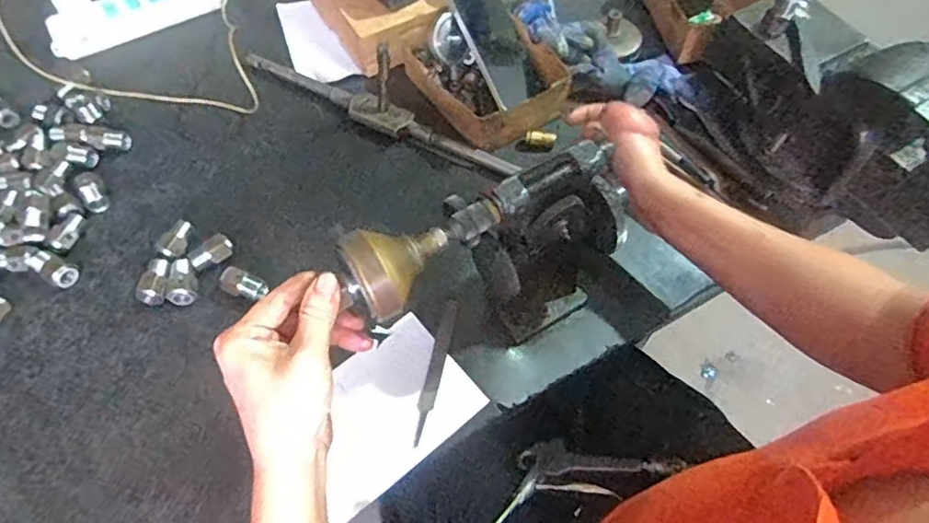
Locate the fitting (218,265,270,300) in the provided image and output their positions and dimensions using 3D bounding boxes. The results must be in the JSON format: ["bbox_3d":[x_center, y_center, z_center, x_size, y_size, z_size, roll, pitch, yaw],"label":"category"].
[{"bbox_3d":[-0.208,0.020,0.560,0.046,0.018,0.023,16,60,8],"label":"fitting"}]

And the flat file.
[{"bbox_3d":[-0.026,0.094,0.527,0.015,0.007,0.129,11,67,4],"label":"flat file"}]

